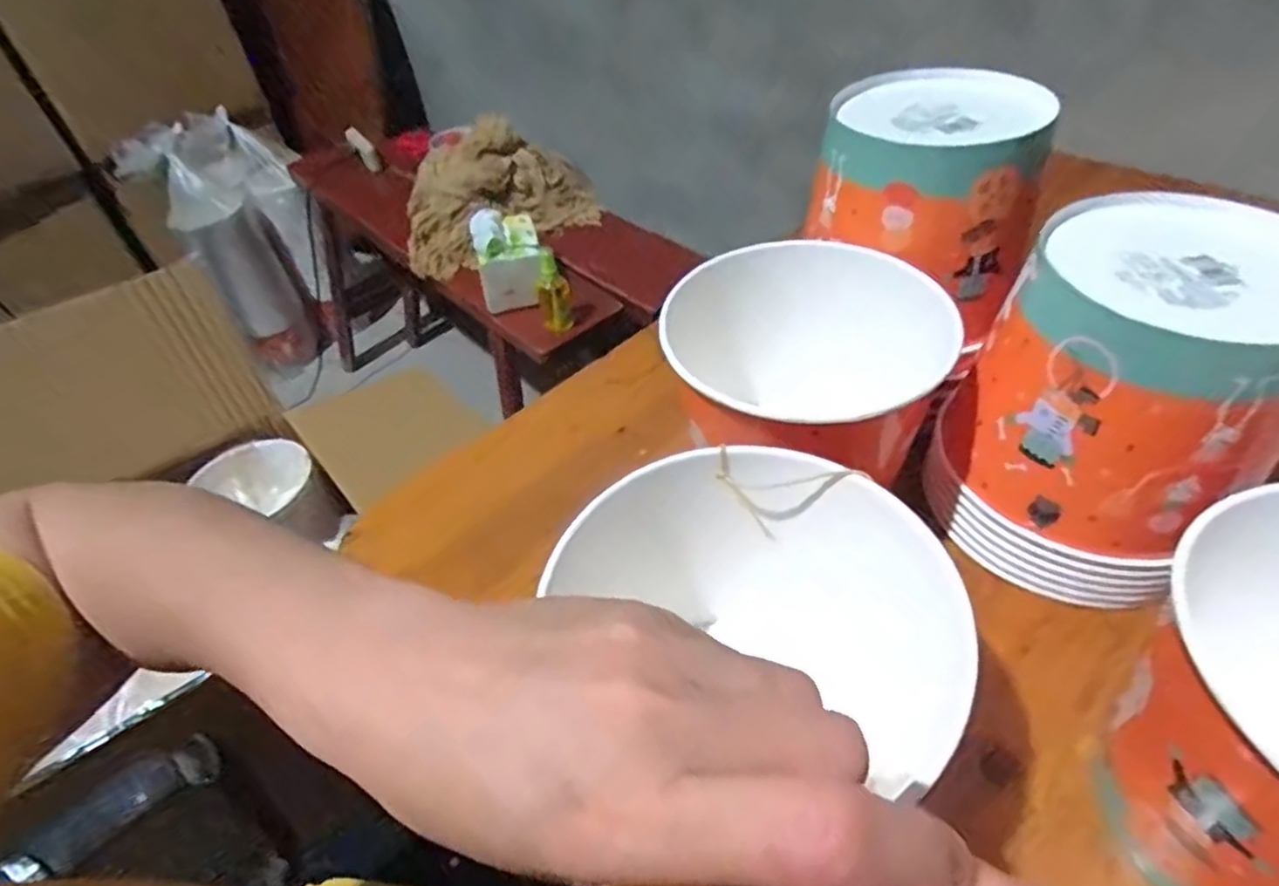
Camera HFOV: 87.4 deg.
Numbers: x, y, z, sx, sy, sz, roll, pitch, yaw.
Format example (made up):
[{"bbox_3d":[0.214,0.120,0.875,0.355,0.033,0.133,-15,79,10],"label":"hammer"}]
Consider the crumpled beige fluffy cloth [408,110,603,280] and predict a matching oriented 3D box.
[{"bbox_3d":[-0.248,-0.433,1.118,0.340,0.184,0.141,-29,50,-20],"label":"crumpled beige fluffy cloth"}]

